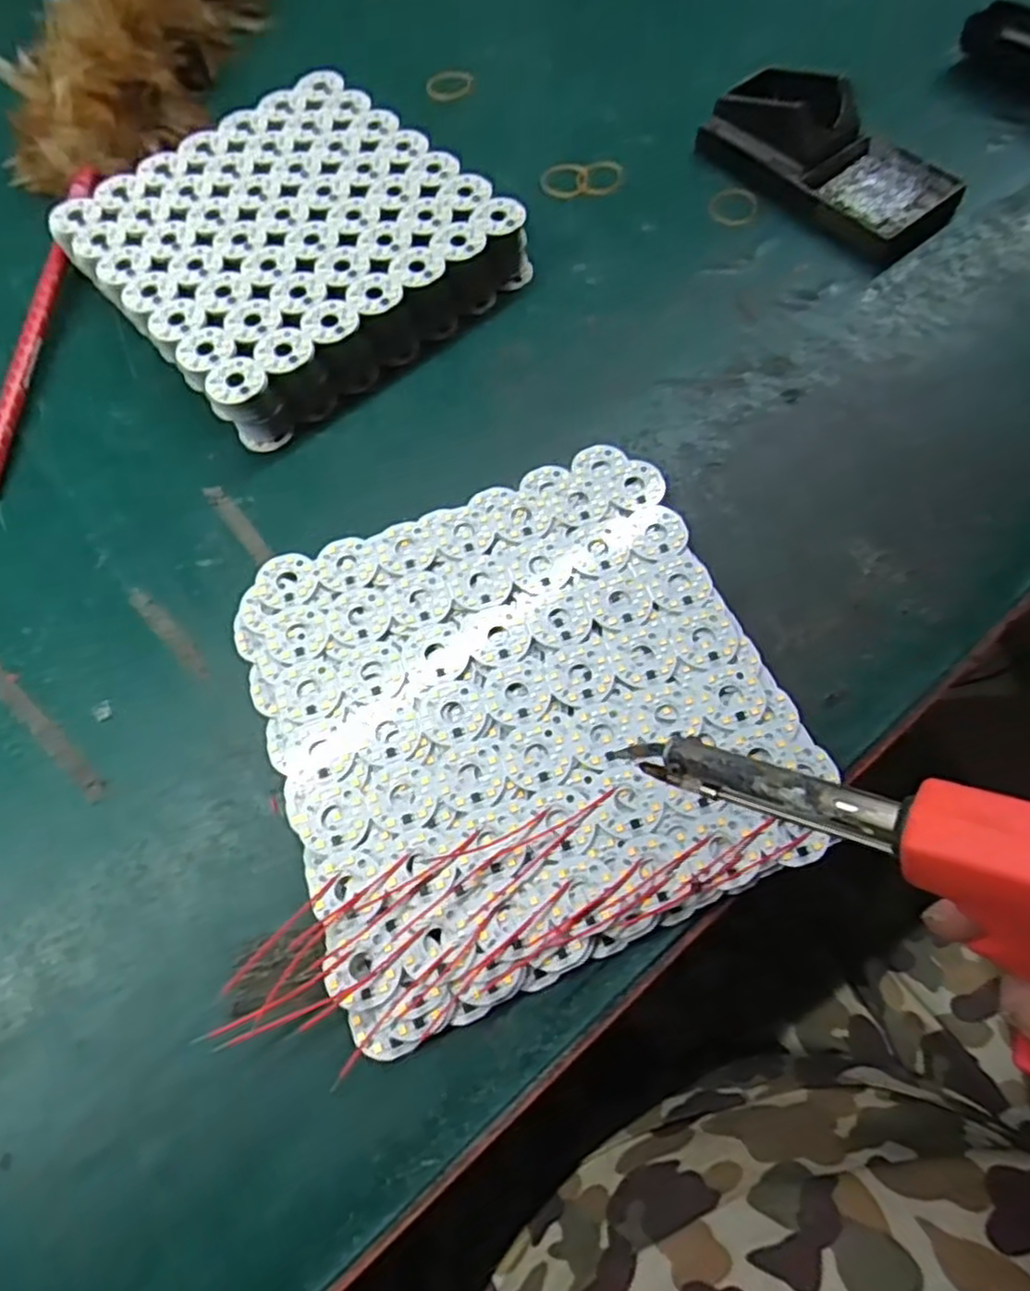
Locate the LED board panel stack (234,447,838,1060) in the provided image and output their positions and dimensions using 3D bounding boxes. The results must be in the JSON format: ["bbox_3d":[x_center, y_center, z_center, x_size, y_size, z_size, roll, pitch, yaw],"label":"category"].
[{"bbox_3d":[0.002,0.026,0.344,0.223,0.012,0.224,-22,66,-7],"label":"LED board panel stack"}]

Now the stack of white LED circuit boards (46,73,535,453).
[{"bbox_3d":[-0.138,-0.249,0.459,0.214,0.039,0.211,-41,70,-14],"label":"stack of white LED circuit boards"}]

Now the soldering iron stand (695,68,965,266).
[{"bbox_3d":[0.204,-0.316,0.470,0.089,0.039,0.161,-37,69,-13],"label":"soldering iron stand"}]

